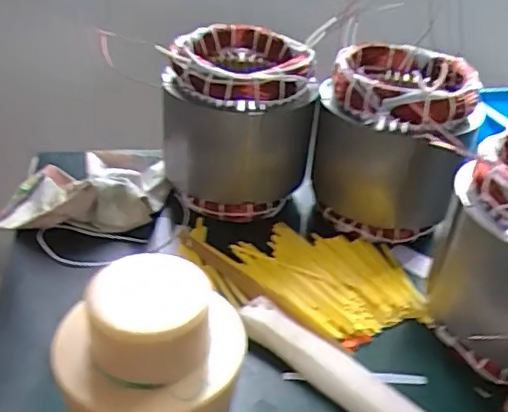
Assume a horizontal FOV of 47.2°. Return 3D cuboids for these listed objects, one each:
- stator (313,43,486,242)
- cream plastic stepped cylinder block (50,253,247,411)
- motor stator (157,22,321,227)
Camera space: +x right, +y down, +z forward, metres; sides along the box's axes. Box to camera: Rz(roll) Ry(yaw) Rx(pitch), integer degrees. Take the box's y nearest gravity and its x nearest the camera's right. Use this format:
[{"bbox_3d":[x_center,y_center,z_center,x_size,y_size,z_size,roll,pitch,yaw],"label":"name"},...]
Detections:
[{"bbox_3d":[0.140,-0.070,0.609,0.150,0.158,0.134,9,34,6],"label":"stator"},{"bbox_3d":[-0.065,0.102,0.352,0.108,0.117,0.087,11,34,8],"label":"cream plastic stepped cylinder block"},{"bbox_3d":[-0.018,-0.079,0.605,0.151,0.165,0.145,7,34,2],"label":"motor stator"}]

